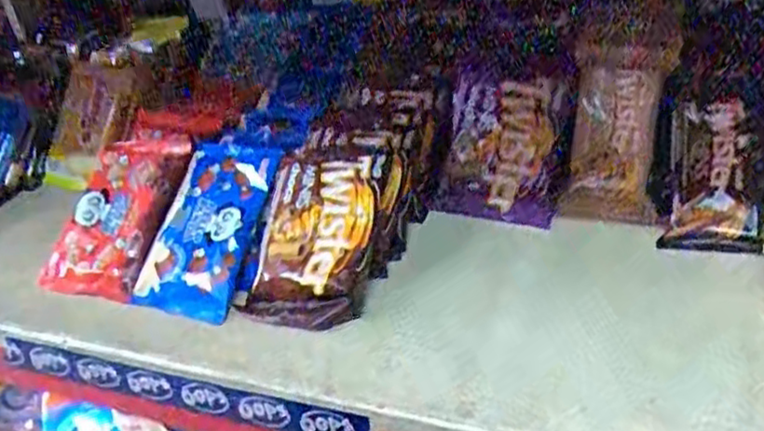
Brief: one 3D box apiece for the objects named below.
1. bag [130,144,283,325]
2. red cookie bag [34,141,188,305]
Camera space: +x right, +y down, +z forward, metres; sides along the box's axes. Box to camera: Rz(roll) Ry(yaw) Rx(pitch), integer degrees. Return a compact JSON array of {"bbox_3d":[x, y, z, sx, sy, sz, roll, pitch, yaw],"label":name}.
[{"bbox_3d":[-0.136,0.009,0.550,0.089,0.020,0.148,10,70,15],"label":"bag"},{"bbox_3d":[-0.221,-0.002,0.584,0.084,0.030,0.155,9,63,11],"label":"red cookie bag"}]

